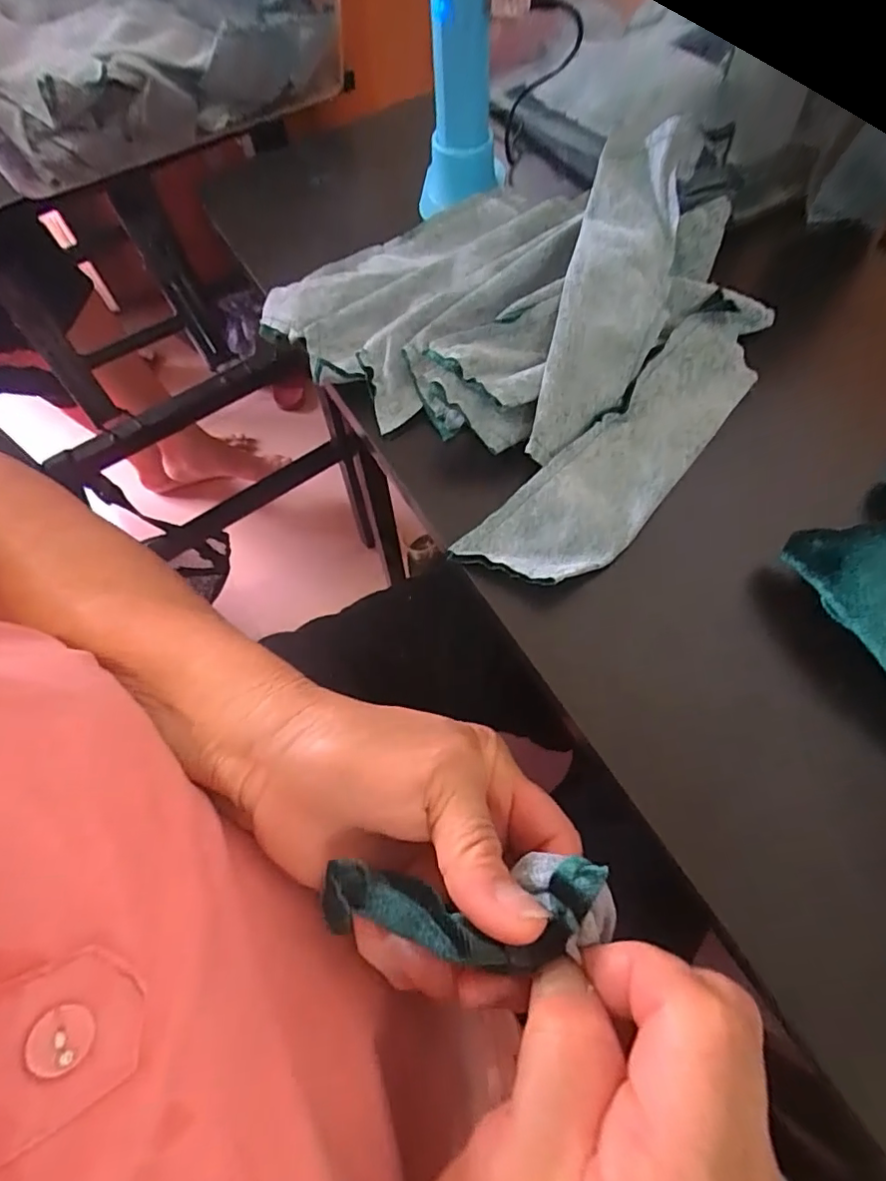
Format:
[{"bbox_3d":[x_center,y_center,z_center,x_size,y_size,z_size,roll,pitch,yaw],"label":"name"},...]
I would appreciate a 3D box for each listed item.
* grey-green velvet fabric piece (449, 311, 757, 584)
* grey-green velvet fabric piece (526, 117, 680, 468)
[{"bbox_3d":[0.089,-0.066,0.269,0.051,0.020,0.182,40,72,20],"label":"grey-green velvet fabric piece"},{"bbox_3d":[0.082,-0.142,0.276,0.050,0.022,0.175,16,80,10],"label":"grey-green velvet fabric piece"}]

